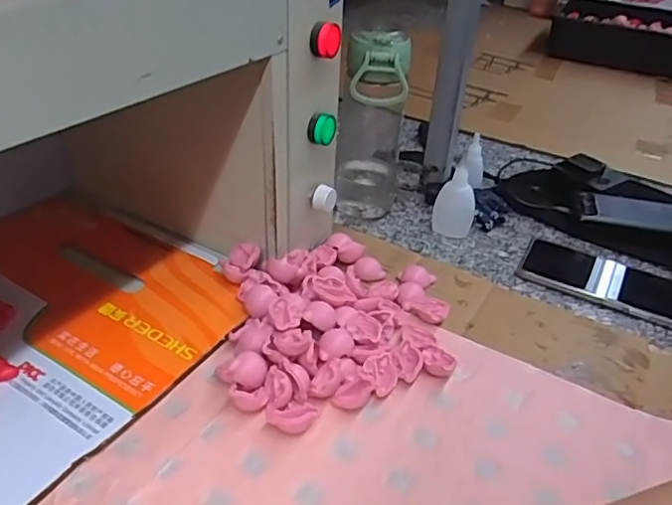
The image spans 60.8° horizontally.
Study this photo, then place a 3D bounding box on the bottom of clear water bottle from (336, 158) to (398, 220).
[{"bbox_3d":[0.038,-0.081,0.709,0.073,0.050,0.073,7,34,3],"label":"bottom of clear water bottle"}]

